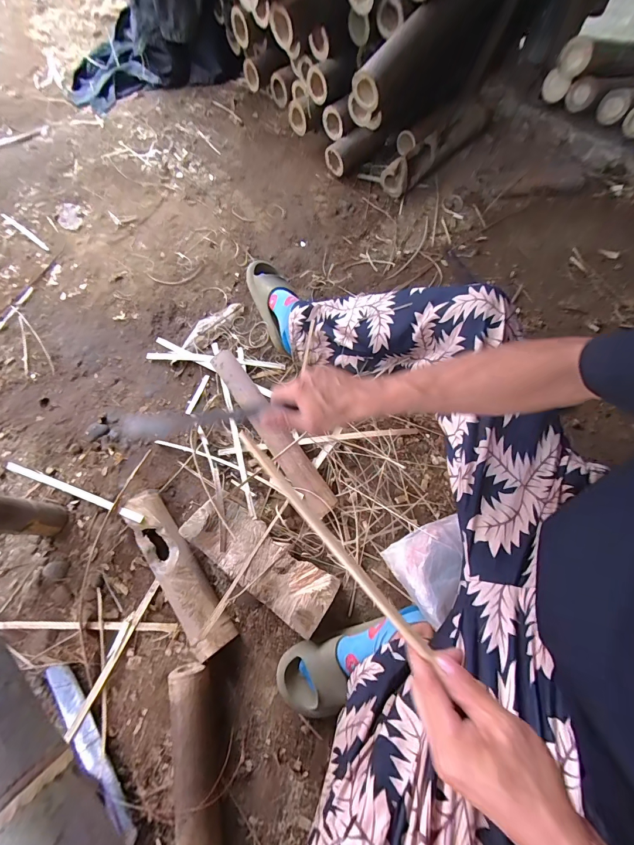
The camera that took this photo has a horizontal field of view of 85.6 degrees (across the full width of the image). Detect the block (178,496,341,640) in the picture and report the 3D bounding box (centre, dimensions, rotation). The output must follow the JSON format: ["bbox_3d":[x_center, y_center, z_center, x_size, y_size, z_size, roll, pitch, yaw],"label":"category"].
[{"bbox_3d":[-0.105,0.252,0.633,0.290,0.067,0.110,33,72,12],"label":"block"}]

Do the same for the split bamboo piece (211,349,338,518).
[{"bbox_3d":[-0.102,0.011,0.742,0.057,0.040,0.430,-33,73,-12],"label":"split bamboo piece"}]

